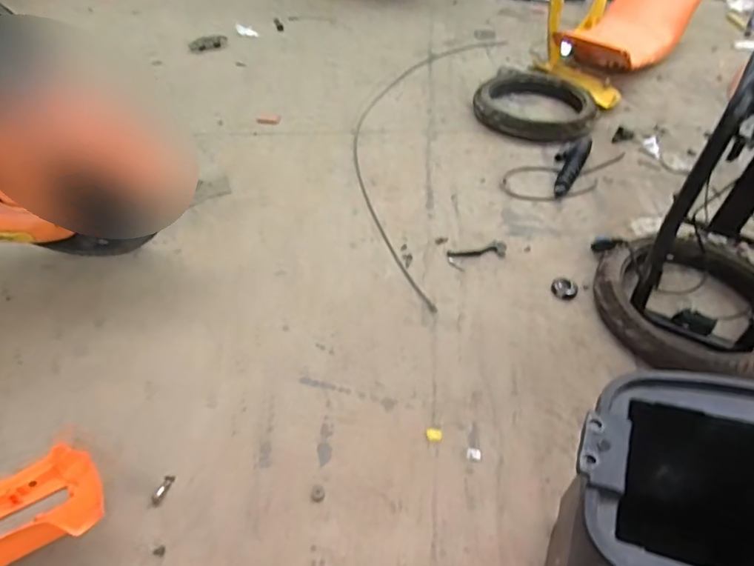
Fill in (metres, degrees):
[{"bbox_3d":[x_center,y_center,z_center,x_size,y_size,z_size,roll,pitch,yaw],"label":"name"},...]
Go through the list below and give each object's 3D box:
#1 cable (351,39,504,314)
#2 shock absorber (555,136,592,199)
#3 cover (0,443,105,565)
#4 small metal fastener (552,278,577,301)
[{"bbox_3d":[0.122,-0.471,1.552,0.352,0.012,1.408,11,48,9],"label":"cable"},{"bbox_3d":[0.516,-0.328,1.402,0.071,0.043,0.281,23,51,19],"label":"shock absorber"},{"bbox_3d":[-0.518,0.322,0.719,0.242,0.085,0.162,-27,53,-23],"label":"cover"},{"bbox_3d":[0.392,0.012,1.091,0.051,0.011,0.057,16,49,14],"label":"small metal fastener"}]

